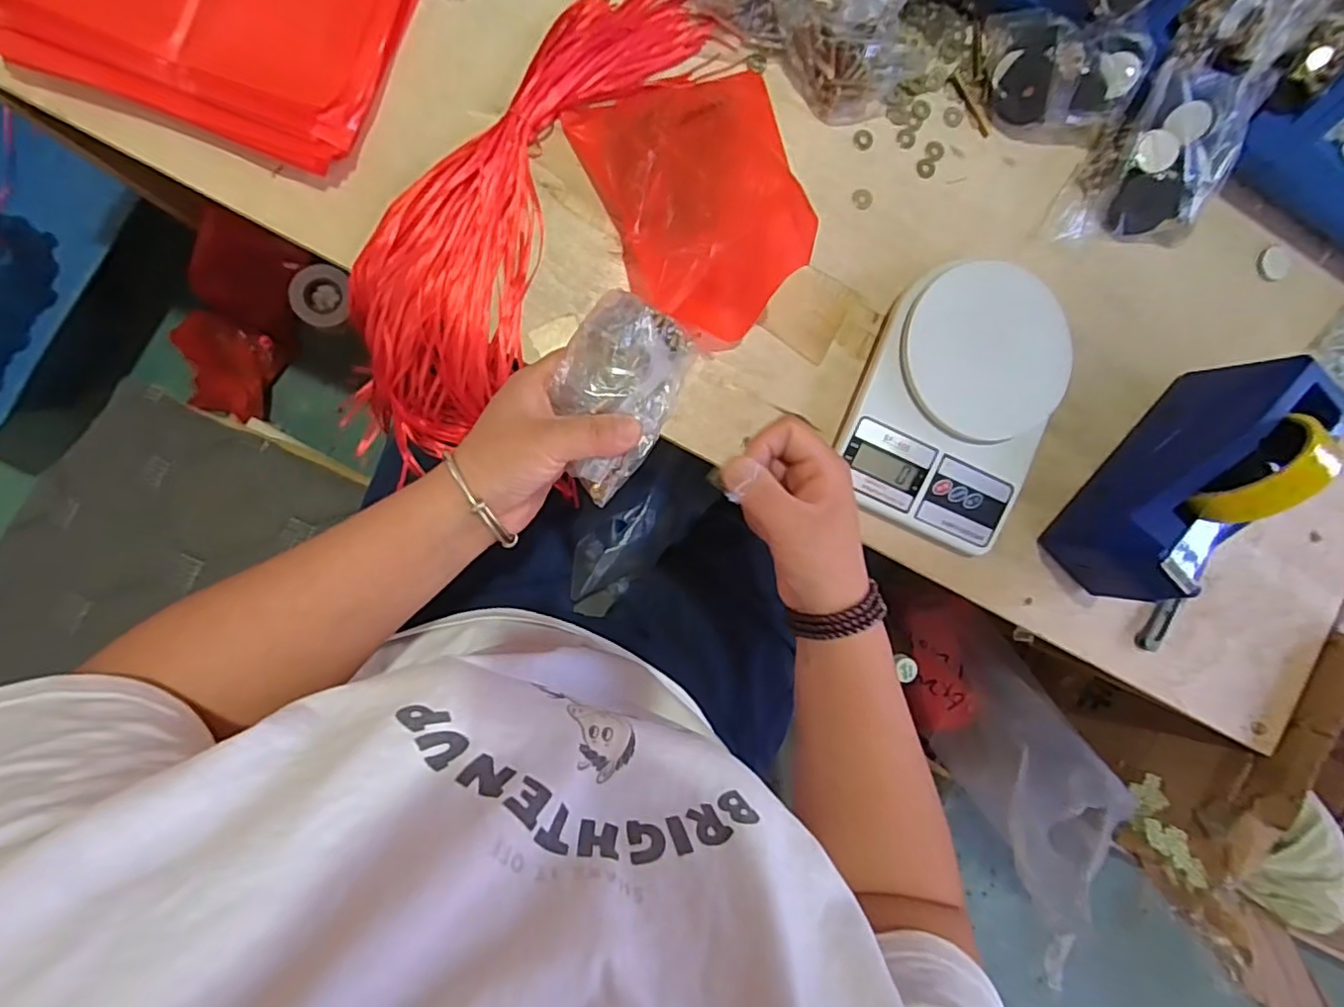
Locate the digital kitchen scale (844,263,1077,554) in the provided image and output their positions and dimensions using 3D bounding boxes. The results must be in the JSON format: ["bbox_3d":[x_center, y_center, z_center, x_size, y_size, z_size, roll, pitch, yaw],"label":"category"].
[{"bbox_3d":[0.226,-0.079,0.476,0.149,0.042,0.210,22,88,-8],"label":"digital kitchen scale"}]

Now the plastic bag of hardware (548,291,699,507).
[{"bbox_3d":[-0.033,-0.061,0.346,0.065,0.024,0.110,26,88,-8],"label":"plastic bag of hardware"}]

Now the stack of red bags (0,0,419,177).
[{"bbox_3d":[-0.296,-0.339,0.395,0.217,0.028,0.181,17,89,-9],"label":"stack of red bags"}]

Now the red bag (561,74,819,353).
[{"bbox_3d":[0.024,-0.216,0.439,0.137,0.053,0.187,-17,94,-8],"label":"red bag"}]

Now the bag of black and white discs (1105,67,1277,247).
[{"bbox_3d":[0.404,-0.273,0.482,0.078,0.019,0.118,11,117,5],"label":"bag of black and white discs"}]

